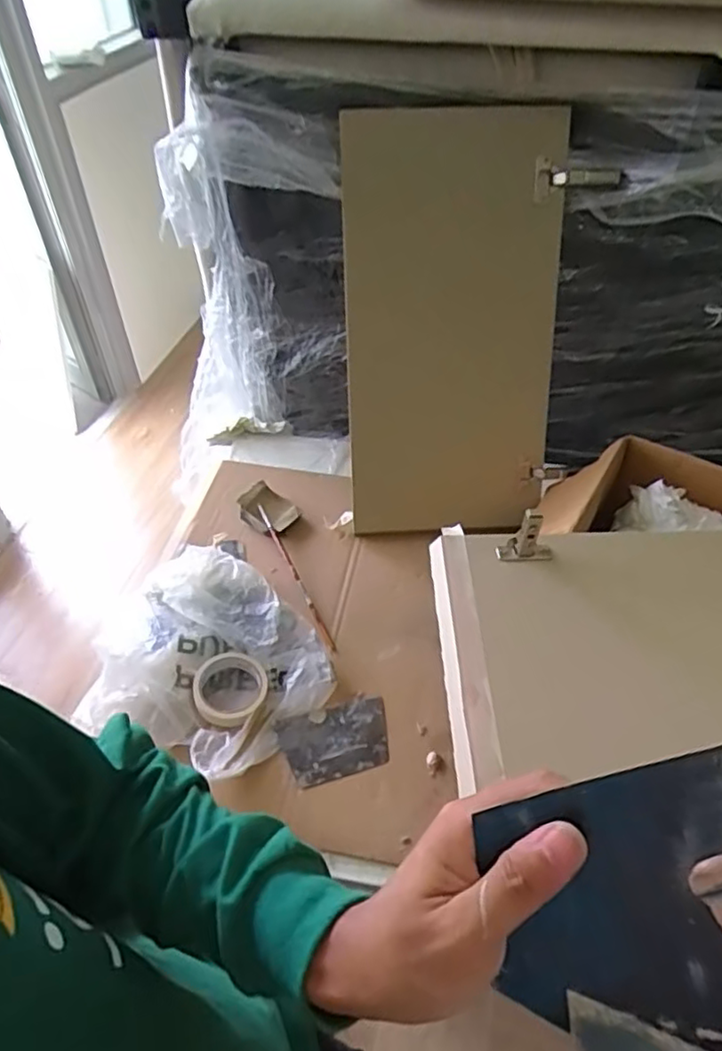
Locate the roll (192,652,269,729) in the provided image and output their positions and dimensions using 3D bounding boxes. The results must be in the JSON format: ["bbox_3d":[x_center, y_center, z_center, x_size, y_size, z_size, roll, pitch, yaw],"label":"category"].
[{"bbox_3d":[-0.173,0.216,0.842,0.096,0.018,0.099,0,48,0],"label":"roll"}]

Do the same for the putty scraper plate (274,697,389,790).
[{"bbox_3d":[-0.031,0.278,0.817,0.139,0.006,0.089,-11,52,-13],"label":"putty scraper plate"}]

